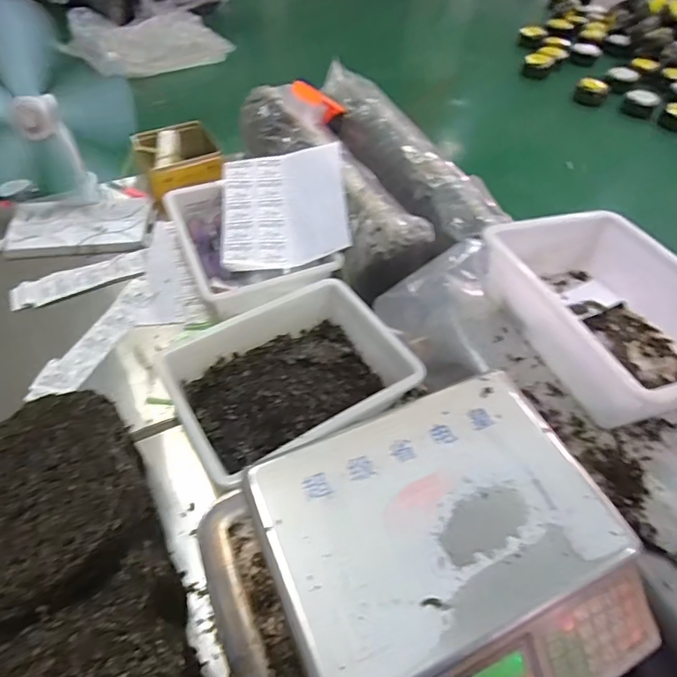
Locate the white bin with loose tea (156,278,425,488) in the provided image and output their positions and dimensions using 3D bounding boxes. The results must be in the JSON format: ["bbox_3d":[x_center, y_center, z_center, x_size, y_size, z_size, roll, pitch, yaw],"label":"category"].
[{"bbox_3d":[-0.090,0.057,0.826,0.359,0.096,0.285,-26,55,-22],"label":"white bin with loose tea"}]

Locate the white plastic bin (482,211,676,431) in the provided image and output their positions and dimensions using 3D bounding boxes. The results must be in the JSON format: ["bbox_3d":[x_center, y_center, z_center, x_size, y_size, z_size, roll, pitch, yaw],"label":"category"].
[{"bbox_3d":[0.404,-0.052,0.740,0.269,0.120,0.350,-15,51,-14],"label":"white plastic bin"}]

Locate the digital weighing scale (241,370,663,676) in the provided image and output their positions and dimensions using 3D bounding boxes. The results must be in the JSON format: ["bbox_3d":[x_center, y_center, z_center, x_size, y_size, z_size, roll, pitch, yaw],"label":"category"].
[{"bbox_3d":[0.109,0.225,0.500,0.324,0.118,0.297,-18,52,-16],"label":"digital weighing scale"}]

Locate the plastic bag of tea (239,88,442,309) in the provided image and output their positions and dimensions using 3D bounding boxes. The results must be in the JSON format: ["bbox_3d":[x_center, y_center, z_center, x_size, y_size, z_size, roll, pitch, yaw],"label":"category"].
[{"bbox_3d":[-0.031,-0.395,1.155,0.202,0.119,0.775,-19,52,-17],"label":"plastic bag of tea"}]

